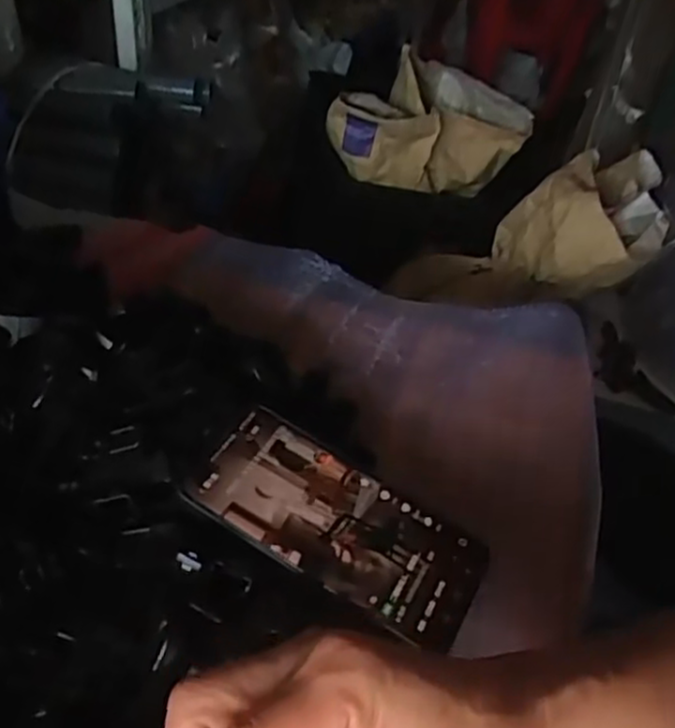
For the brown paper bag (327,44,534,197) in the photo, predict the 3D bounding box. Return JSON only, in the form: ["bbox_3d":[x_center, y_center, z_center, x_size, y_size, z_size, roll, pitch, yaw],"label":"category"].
[{"bbox_3d":[0.145,-0.403,1.289,0.379,0.182,0.174,-12,42,-22],"label":"brown paper bag"}]

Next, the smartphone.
[{"bbox_3d":[-0.002,0.084,0.408,0.165,0.011,0.077,30,43,10],"label":"smartphone"}]

